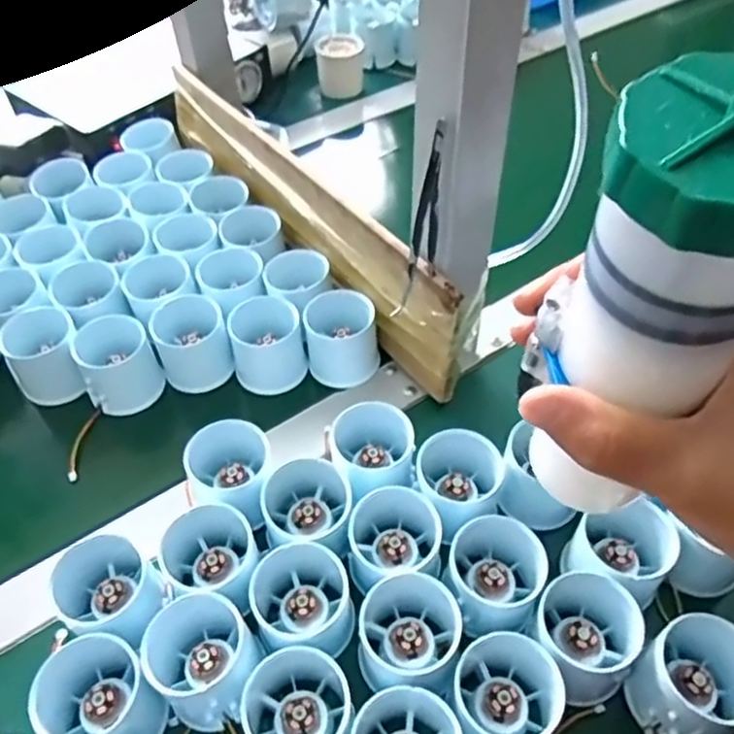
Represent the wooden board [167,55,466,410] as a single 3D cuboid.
[{"bbox_3d":[-0.063,-0.134,0.557,0.016,0.096,0.400,-29,54,-22],"label":"wooden board"}]

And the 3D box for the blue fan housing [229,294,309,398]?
[{"bbox_3d":[-0.074,-0.015,0.511,0.053,0.048,0.061,-9,49,-6],"label":"blue fan housing"}]

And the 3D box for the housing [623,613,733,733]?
[{"bbox_3d":[0.164,0.159,0.346,0.053,0.047,0.048,-34,56,-24],"label":"housing"}]

